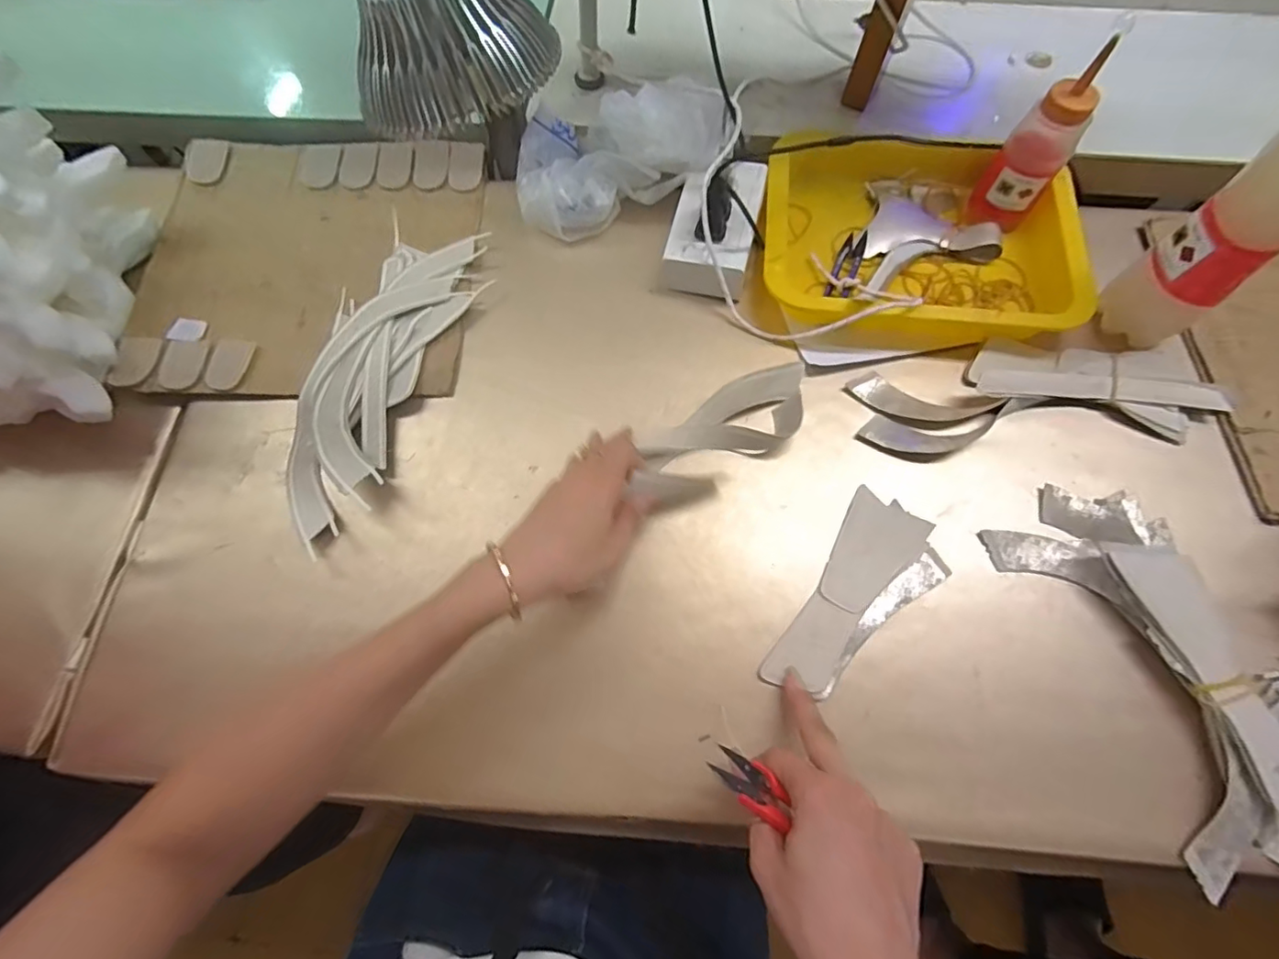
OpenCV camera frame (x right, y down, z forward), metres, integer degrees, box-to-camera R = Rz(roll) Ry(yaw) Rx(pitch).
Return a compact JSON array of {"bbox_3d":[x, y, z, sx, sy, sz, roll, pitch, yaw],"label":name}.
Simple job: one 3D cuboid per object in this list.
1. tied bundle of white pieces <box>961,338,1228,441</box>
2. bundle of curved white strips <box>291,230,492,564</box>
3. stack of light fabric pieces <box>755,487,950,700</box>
[{"bbox_3d":[0.360,-0.078,0.442,0.186,0.021,0.084,1,71,2],"label":"tied bundle of white pieces"},{"bbox_3d":[-0.216,-0.094,0.452,0.096,0.033,0.277,17,72,7],"label":"bundle of curved white strips"},{"bbox_3d":[0.150,0.084,0.393,0.074,0.007,0.157,38,74,13],"label":"stack of light fabric pieces"}]

